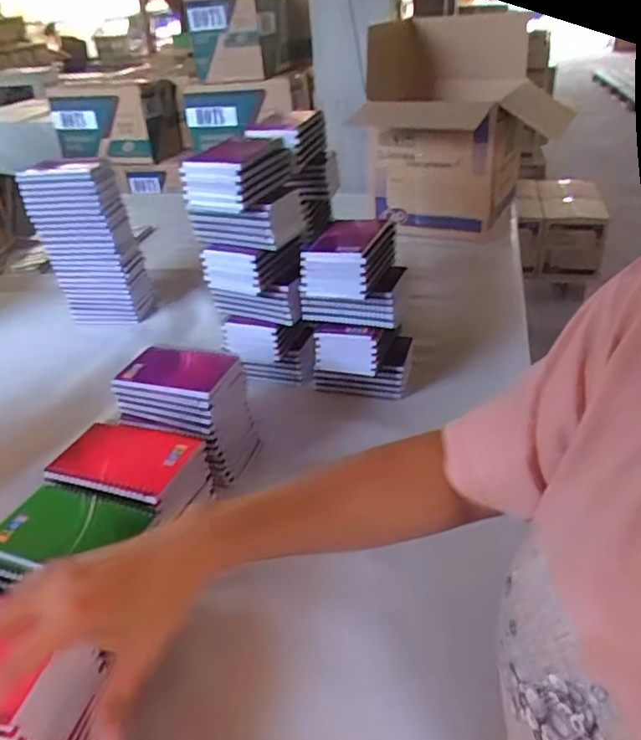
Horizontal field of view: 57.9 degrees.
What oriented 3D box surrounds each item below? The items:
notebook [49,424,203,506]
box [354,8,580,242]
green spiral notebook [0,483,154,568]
[{"bbox_3d":[-0.193,0.084,0.568,0.128,0.017,0.081,8,35,18],"label":"notebook"},{"bbox_3d":[0.336,-0.565,1.322,0.382,0.390,0.404,9,35,18],"label":"box"},{"bbox_3d":[-0.219,0.138,0.502,0.124,0.007,0.080,8,35,18],"label":"green spiral notebook"}]

